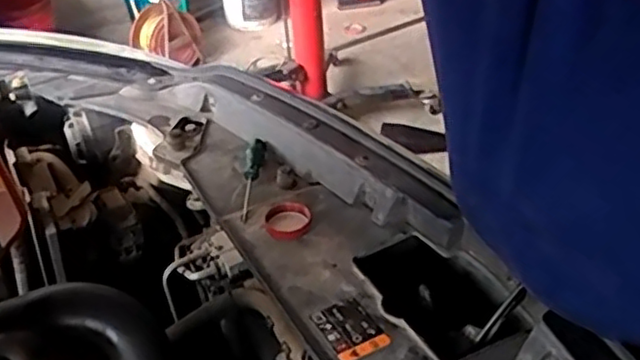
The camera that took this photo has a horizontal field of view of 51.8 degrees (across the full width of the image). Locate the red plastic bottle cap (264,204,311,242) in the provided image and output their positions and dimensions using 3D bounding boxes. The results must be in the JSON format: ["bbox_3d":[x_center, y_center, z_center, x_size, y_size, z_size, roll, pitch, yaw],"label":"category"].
[{"bbox_3d":[-0.031,0.041,0.638,0.044,0.012,0.044,-2,37,1],"label":"red plastic bottle cap"}]

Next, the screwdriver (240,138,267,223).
[{"bbox_3d":[-0.075,-0.003,0.707,0.021,0.019,0.136,0,37,4],"label":"screwdriver"}]

